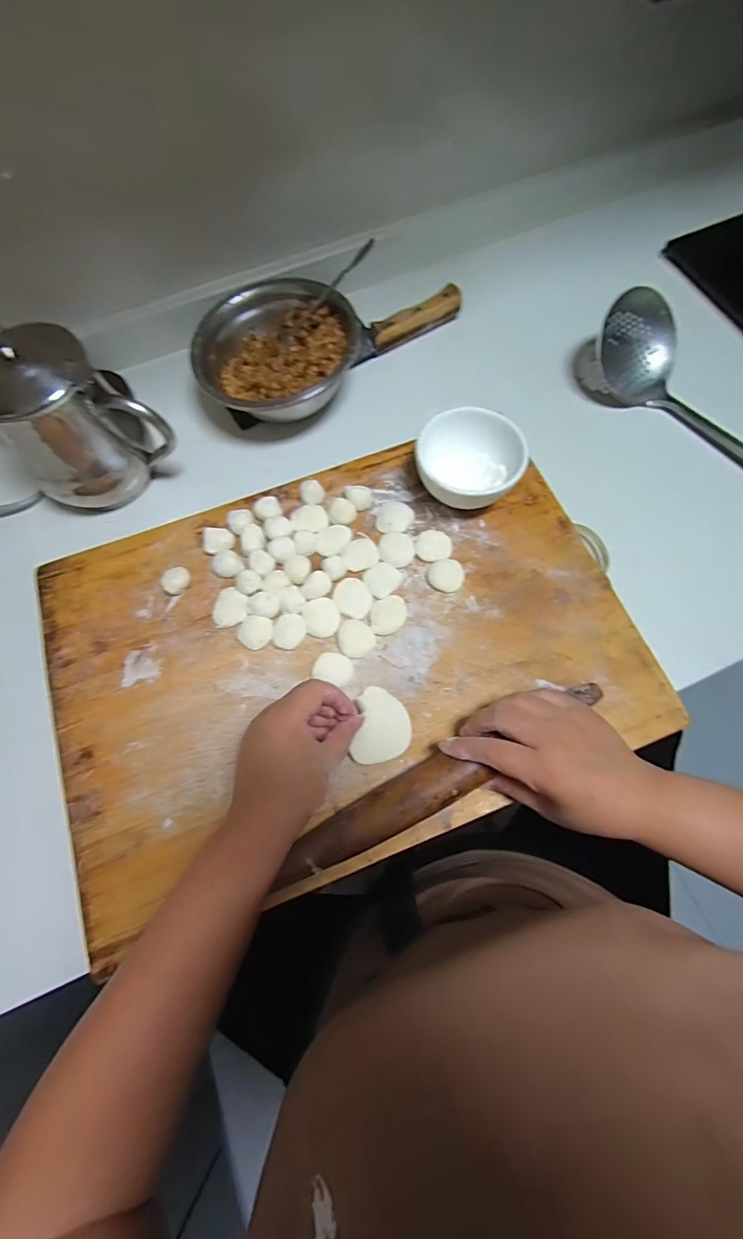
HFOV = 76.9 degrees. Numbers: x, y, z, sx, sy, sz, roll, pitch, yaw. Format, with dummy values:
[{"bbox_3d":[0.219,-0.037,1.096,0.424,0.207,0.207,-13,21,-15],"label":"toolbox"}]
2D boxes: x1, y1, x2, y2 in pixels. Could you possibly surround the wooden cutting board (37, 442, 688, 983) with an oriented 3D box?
[{"bbox_3d":[-0.029,0.020,0.415,0.488,0.019,0.347,-20,72,-6],"label":"wooden cutting board"}]

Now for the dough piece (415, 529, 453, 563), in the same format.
[{"bbox_3d":[0.059,-0.069,0.438,0.034,0.007,0.030,-13,71,-3],"label":"dough piece"}]

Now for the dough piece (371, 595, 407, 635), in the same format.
[{"bbox_3d":[0.016,-0.004,0.420,0.032,0.005,0.033,-8,71,-2],"label":"dough piece"}]

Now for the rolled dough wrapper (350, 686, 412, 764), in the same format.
[{"bbox_3d":[0.010,0.088,0.386,0.045,0.009,0.060,7,71,4],"label":"rolled dough wrapper"}]

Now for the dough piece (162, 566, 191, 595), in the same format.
[{"bbox_3d":[-0.180,-0.036,0.432,0.025,0.016,0.019,-42,75,-12],"label":"dough piece"}]

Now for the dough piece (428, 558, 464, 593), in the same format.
[{"bbox_3d":[0.069,-0.040,0.433,0.032,0.004,0.032,-6,71,-1],"label":"dough piece"}]

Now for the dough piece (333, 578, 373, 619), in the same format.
[{"bbox_3d":[-0.017,-0.019,0.423,0.031,0.004,0.040,-28,73,-8],"label":"dough piece"}]

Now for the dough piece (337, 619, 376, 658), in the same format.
[{"bbox_3d":[-0.013,0.016,0.415,0.031,0.004,0.034,-10,71,-2],"label":"dough piece"}]

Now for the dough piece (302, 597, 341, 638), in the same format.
[{"bbox_3d":[-0.044,-0.002,0.418,0.032,0.004,0.035,0,71,1],"label":"dough piece"}]

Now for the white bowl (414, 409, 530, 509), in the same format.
[{"bbox_3d":[0.091,-0.144,0.438,0.090,0.051,0.094,0,71,1],"label":"white bowl"}]

